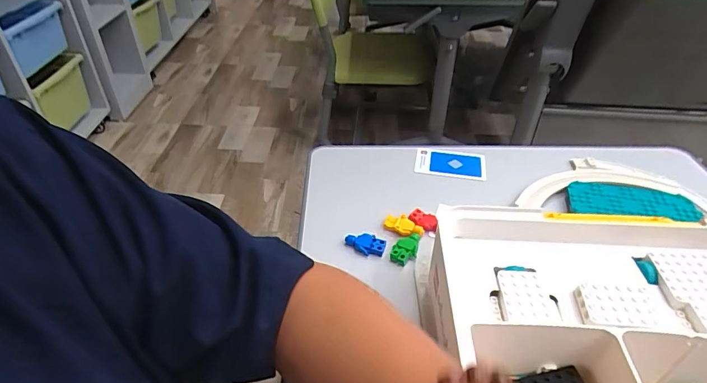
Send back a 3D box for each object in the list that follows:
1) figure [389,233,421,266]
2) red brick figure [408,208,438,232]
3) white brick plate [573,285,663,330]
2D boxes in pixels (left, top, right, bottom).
[{"bbox_3d":[0.052,0.053,0.423,0.021,0.007,0.038,21,44,24],"label":"figure"},{"bbox_3d":[0.073,0.029,0.449,0.029,0.011,0.015,24,45,27],"label":"red brick figure"},{"bbox_3d":[0.179,0.078,0.296,0.049,0.009,0.030,2,39,3],"label":"white brick plate"}]

